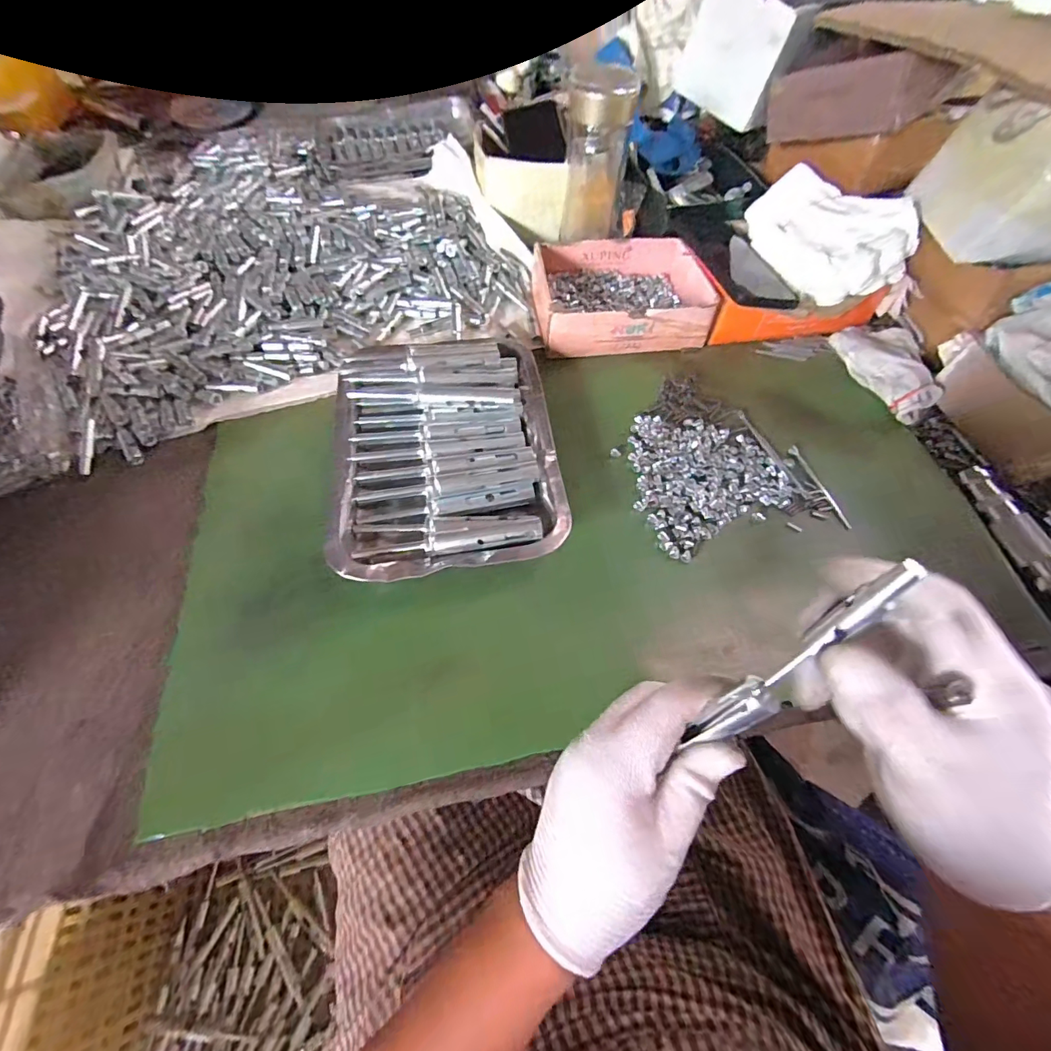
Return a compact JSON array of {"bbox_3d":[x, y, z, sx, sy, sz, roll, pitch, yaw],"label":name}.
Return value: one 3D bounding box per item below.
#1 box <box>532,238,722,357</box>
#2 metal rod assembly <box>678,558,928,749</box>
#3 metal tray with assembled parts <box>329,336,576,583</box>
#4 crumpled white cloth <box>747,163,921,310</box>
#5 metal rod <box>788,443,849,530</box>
[{"bbox_3d":[0.103,-0.256,0.503,0.171,0.053,0.144,-3,62,-5],"label":"box"},{"bbox_3d":[0.113,0.060,0.195,0.016,0.115,0.016,43,28,18],"label":"metal rod assembly"},{"bbox_3d":[-0.068,-0.069,0.399,0.179,0.043,0.240,-6,63,-6],"label":"metal tray with assembled parts"},{"bbox_3d":[0.304,-0.301,0.479,0.080,0.081,0.167,-24,63,-16],"label":"crumpled white cloth"},{"bbox_3d":[0.261,-0.035,0.411,0.008,0.009,0.088,-15,64,-11],"label":"metal rod"}]

